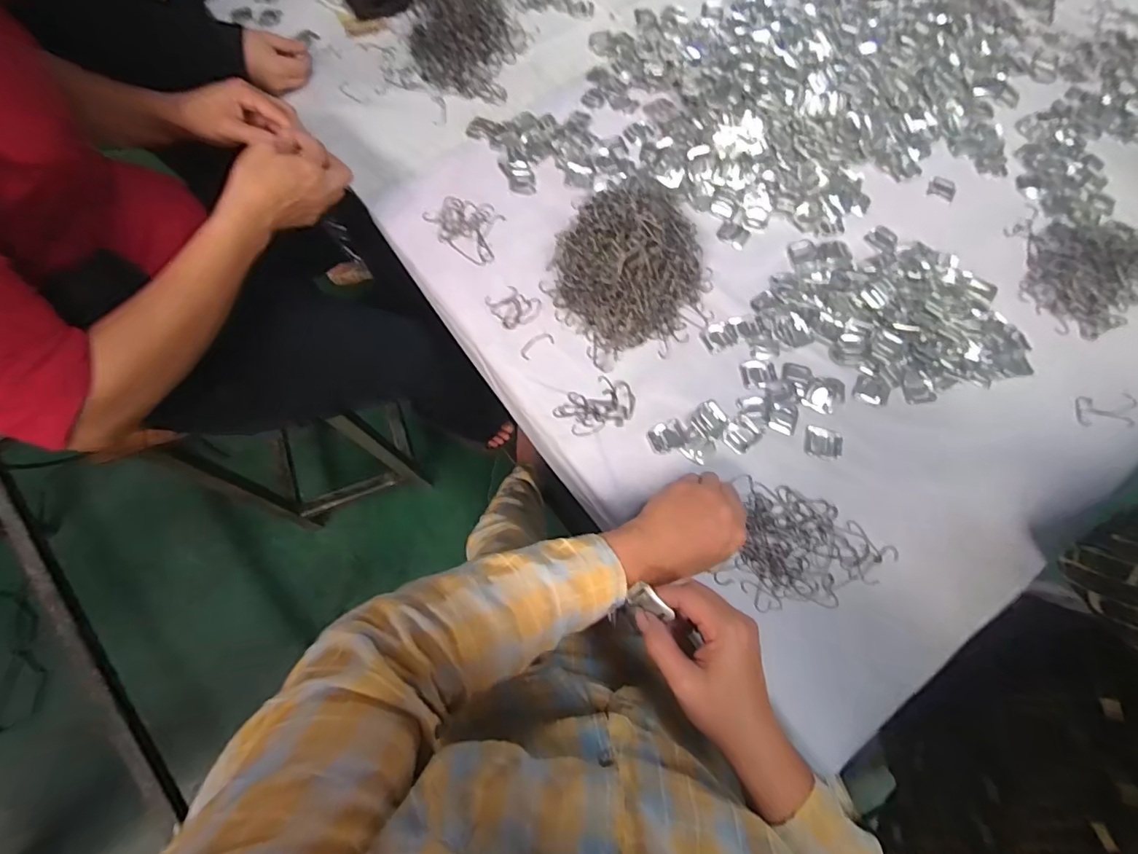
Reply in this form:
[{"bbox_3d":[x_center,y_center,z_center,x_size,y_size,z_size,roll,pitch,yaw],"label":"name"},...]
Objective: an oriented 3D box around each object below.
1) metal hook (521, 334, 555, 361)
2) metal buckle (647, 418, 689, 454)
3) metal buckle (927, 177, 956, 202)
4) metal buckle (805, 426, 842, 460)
[{"bbox_3d":[-0.036,-0.092,0.566,0.040,0.004,0.019,-33,76,-11],"label":"metal hook"},{"bbox_3d":[0.100,0.009,0.522,0.037,0.004,0.030,-23,74,-8],"label":"metal buckle"},{"bbox_3d":[0.473,-0.303,0.644,0.033,0.004,0.032,29,74,8],"label":"metal buckle"},{"bbox_3d":[0.265,0.016,0.530,0.037,0.004,0.031,17,73,5],"label":"metal buckle"}]

